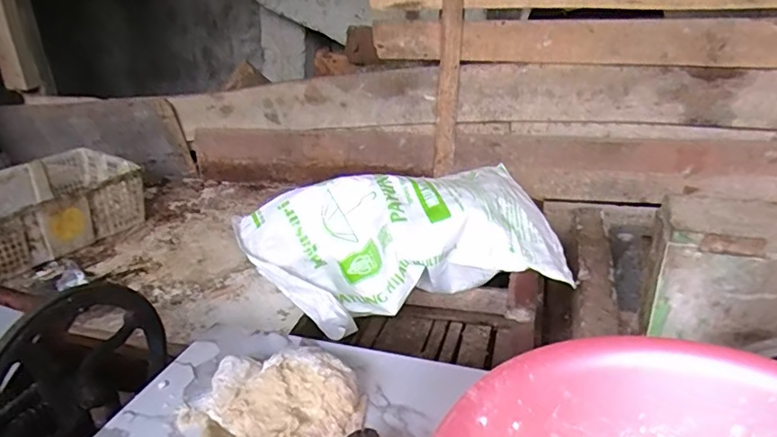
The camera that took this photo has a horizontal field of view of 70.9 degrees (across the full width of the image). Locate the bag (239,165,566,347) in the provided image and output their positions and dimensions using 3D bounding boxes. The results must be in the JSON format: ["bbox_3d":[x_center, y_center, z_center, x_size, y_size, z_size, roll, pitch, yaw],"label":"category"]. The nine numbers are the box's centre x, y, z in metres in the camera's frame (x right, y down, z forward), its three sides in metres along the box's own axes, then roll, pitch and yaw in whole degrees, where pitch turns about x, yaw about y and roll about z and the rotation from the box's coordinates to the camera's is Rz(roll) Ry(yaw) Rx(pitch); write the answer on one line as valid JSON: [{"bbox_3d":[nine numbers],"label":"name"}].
[{"bbox_3d":[0.029,0.029,1.180,0.661,0.176,0.391,-9,26,-15],"label":"bag"}]

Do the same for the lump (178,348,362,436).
[{"bbox_3d":[-0.130,0.200,0.550,0.177,0.053,0.157,6,26,15],"label":"lump"}]

